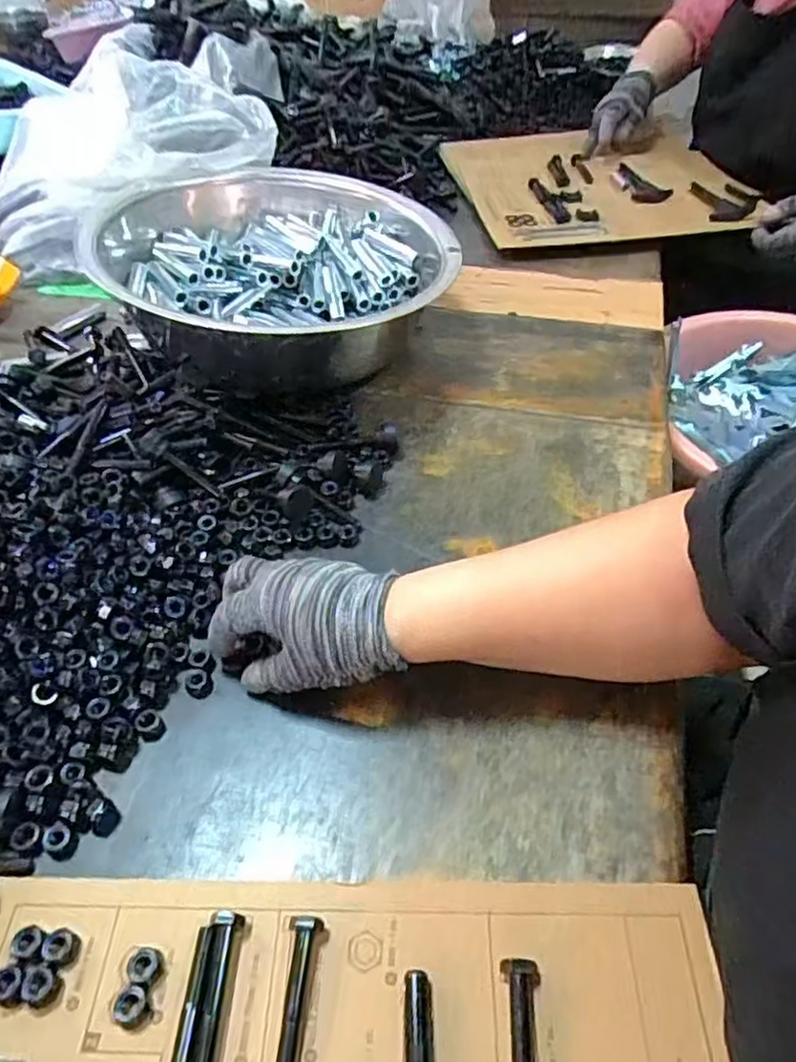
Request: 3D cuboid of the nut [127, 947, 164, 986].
[{"bbox_3d":[-0.125,0.214,0.333,0.017,0.006,0.015,12,48,12],"label":"nut"}]

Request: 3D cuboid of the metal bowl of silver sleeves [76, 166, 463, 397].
[{"bbox_3d":[-0.115,-0.254,0.684,0.330,0.123,0.345,0,46,0],"label":"metal bowl of silver sleeves"}]

